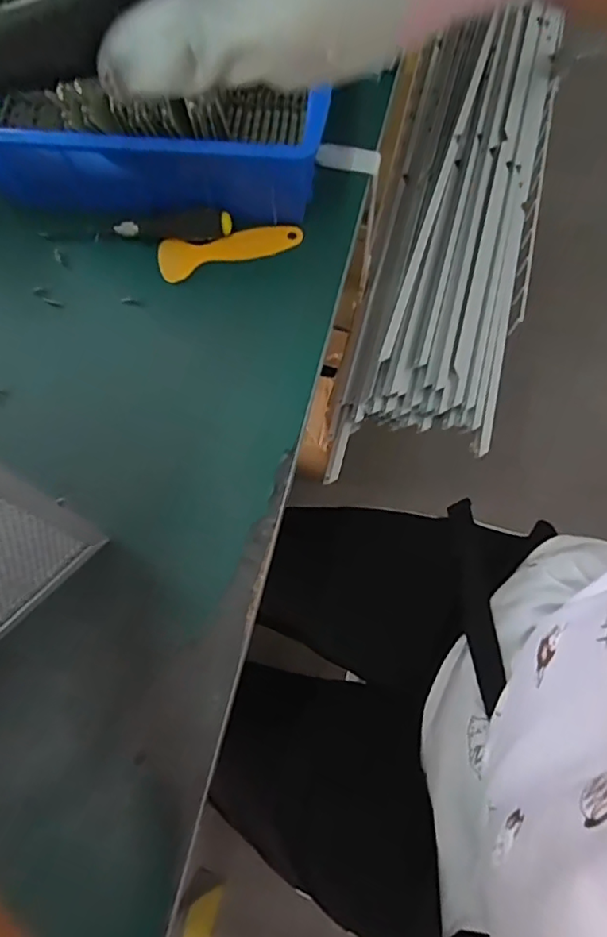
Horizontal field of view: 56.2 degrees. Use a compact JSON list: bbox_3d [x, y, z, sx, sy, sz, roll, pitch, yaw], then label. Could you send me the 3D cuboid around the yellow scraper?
[{"bbox_3d":[-0.063,-0.191,0.494,0.124,0.010,0.037,-12,71,-3],"label":"yellow scraper"}]

